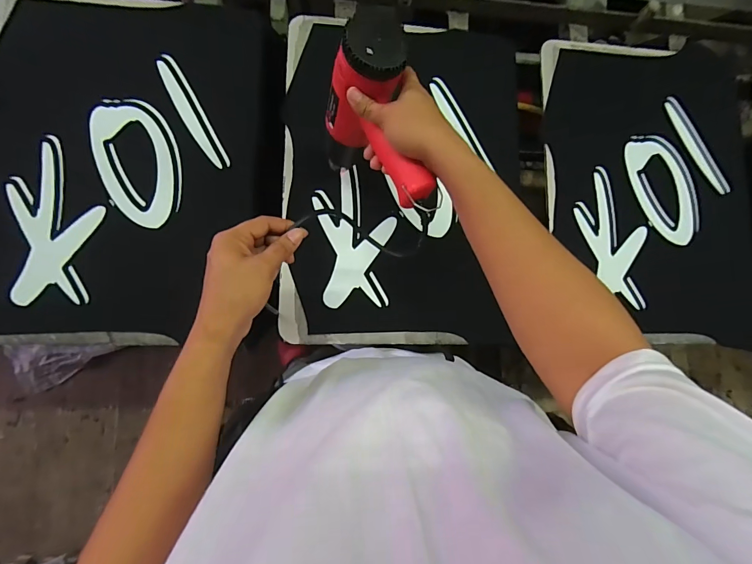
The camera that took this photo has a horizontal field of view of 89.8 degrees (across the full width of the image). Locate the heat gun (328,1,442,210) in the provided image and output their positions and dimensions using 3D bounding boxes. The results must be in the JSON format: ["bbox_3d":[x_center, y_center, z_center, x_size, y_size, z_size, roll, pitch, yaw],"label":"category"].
[{"bbox_3d":[-0.007,-0.158,0.474,0.083,0.229,0.200,-12,85,-8],"label":"heat gun"}]

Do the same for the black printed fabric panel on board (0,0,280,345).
[{"bbox_3d":[-0.377,-0.189,0.582,0.427,0.017,0.529,2,83,-7],"label":"black printed fabric panel on board"}]

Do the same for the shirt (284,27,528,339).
[{"bbox_3d":[0.056,-0.178,0.631,0.388,0.017,0.530,4,83,-6],"label":"shirt"}]

